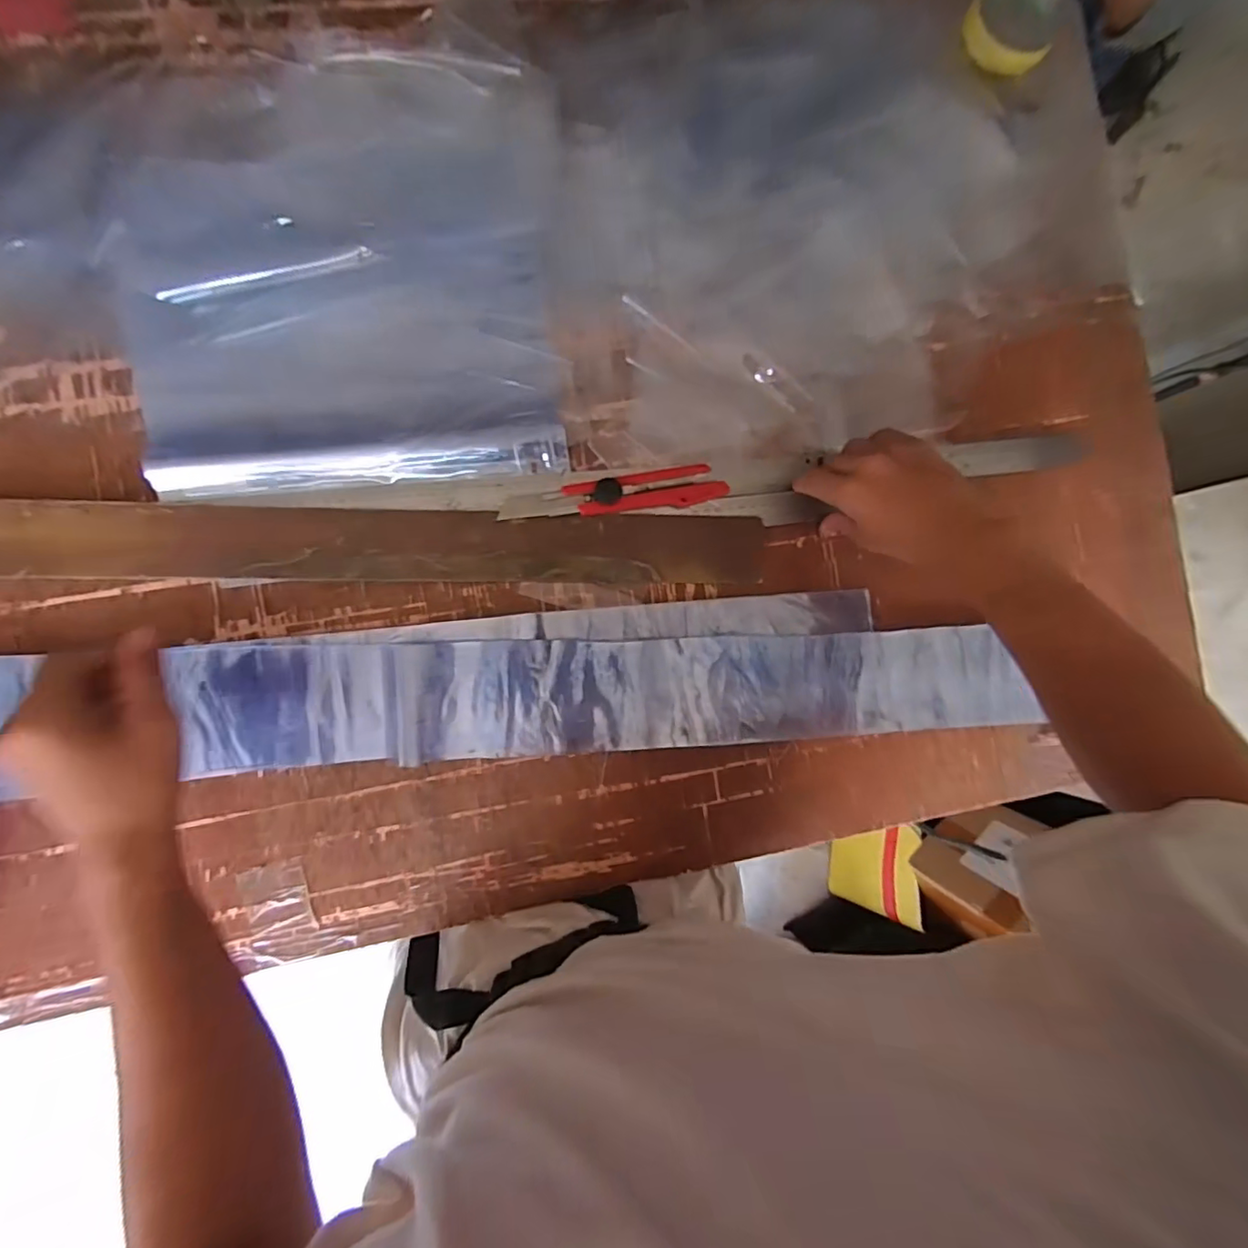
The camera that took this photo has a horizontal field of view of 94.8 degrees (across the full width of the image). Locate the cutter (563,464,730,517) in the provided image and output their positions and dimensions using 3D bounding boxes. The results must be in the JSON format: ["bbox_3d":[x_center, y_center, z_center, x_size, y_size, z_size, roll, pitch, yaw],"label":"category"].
[{"bbox_3d":[0.020,-0.106,0.458,0.128,0.016,0.029,-10,88,-7],"label":"cutter"}]

